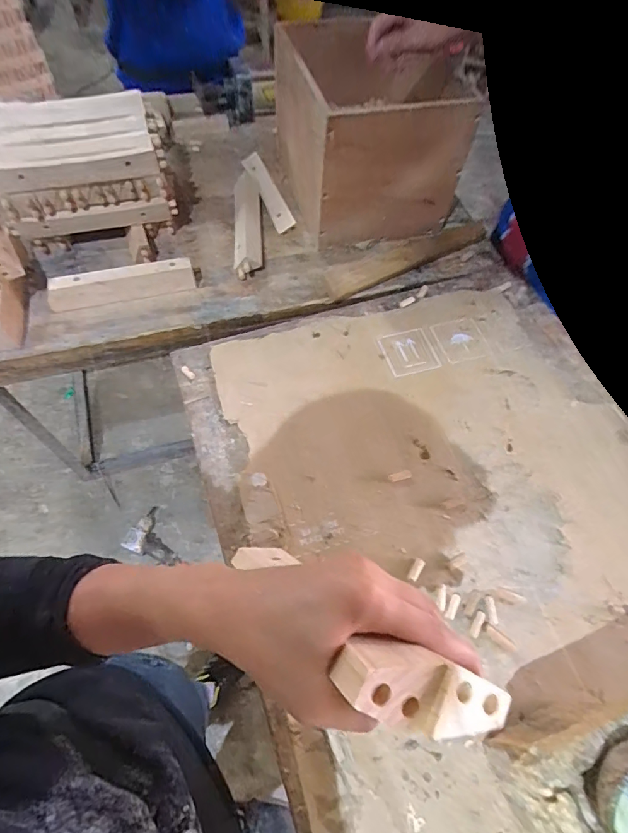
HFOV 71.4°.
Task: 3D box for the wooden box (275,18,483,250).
[{"bbox_3d":[0.088,-0.529,0.828,0.265,0.233,0.309,-14,61,-11],"label":"wooden box"}]

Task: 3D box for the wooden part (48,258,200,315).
[{"bbox_3d":[-0.318,-0.218,0.723,0.230,0.050,0.033,-13,61,-10],"label":"wooden part"}]

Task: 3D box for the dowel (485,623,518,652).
[{"bbox_3d":[0.212,0.253,0.496,0.037,0.006,0.010,34,63,16],"label":"dowel"}]

